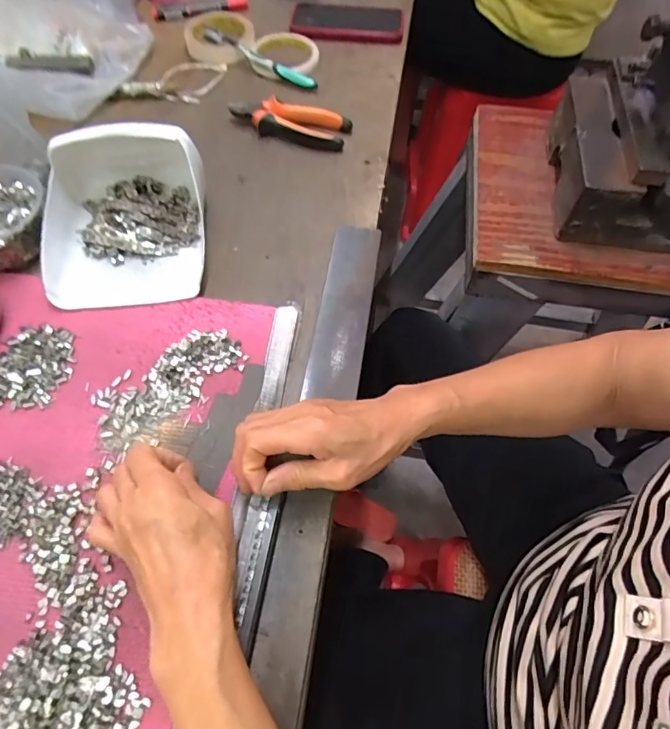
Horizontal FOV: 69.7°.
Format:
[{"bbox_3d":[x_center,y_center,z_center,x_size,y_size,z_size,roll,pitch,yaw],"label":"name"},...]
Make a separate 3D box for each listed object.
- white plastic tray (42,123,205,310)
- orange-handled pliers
[{"bbox_3d":[-0.210,-0.153,0.474,0.153,0.080,0.174,-5,61,-3],"label":"white plastic tray"},{"bbox_3d":[-0.060,-0.306,0.602,0.152,0.026,0.052,12,61,6],"label":"orange-handled pliers"}]

